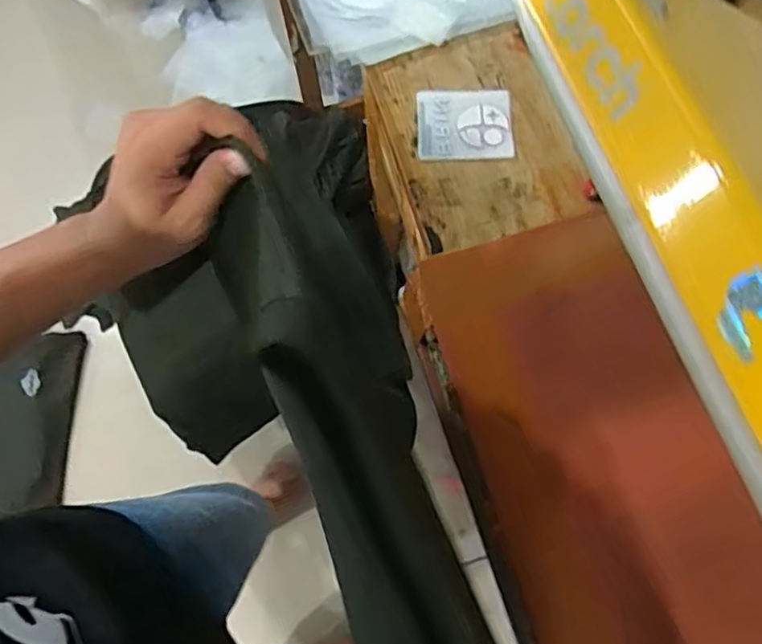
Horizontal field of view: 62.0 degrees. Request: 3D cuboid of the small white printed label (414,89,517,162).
[{"bbox_3d":[0.090,-0.216,0.686,0.101,0.005,0.089,-2,70,2],"label":"small white printed label"}]

